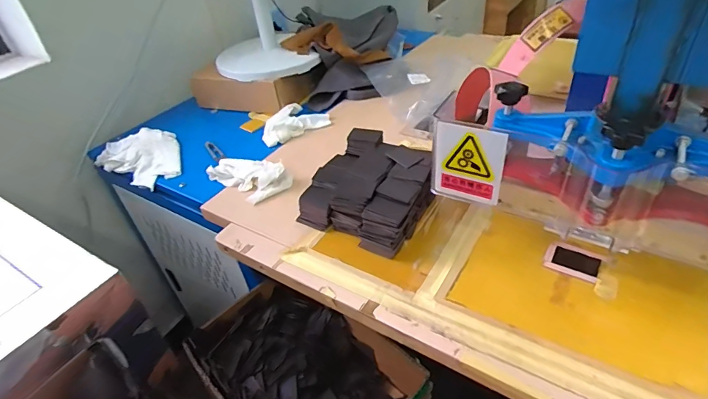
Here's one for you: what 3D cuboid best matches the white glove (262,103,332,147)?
[{"bbox_3d":[-0.145,-0.181,0.937,0.156,0.031,0.113,-25,41,-21],"label":"white glove"}]

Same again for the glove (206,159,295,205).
[{"bbox_3d":[-0.198,-0.050,0.777,0.145,0.042,0.091,25,49,34],"label":"glove"}]

